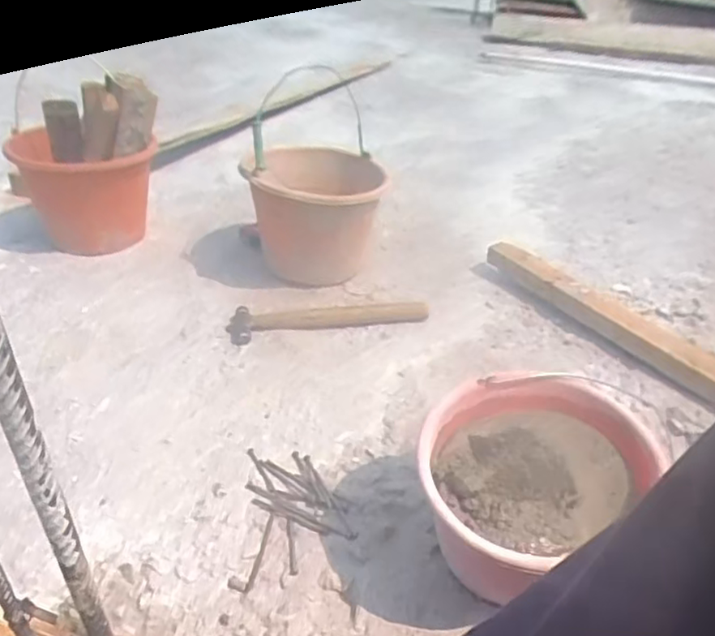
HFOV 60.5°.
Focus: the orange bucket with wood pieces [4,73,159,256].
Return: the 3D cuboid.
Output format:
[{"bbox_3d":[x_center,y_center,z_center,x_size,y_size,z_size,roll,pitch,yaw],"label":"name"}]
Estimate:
[{"bbox_3d":[-0.543,-0.300,1.224,0.256,0.360,0.336,-14,38,-24],"label":"orange bucket with wood pieces"}]

